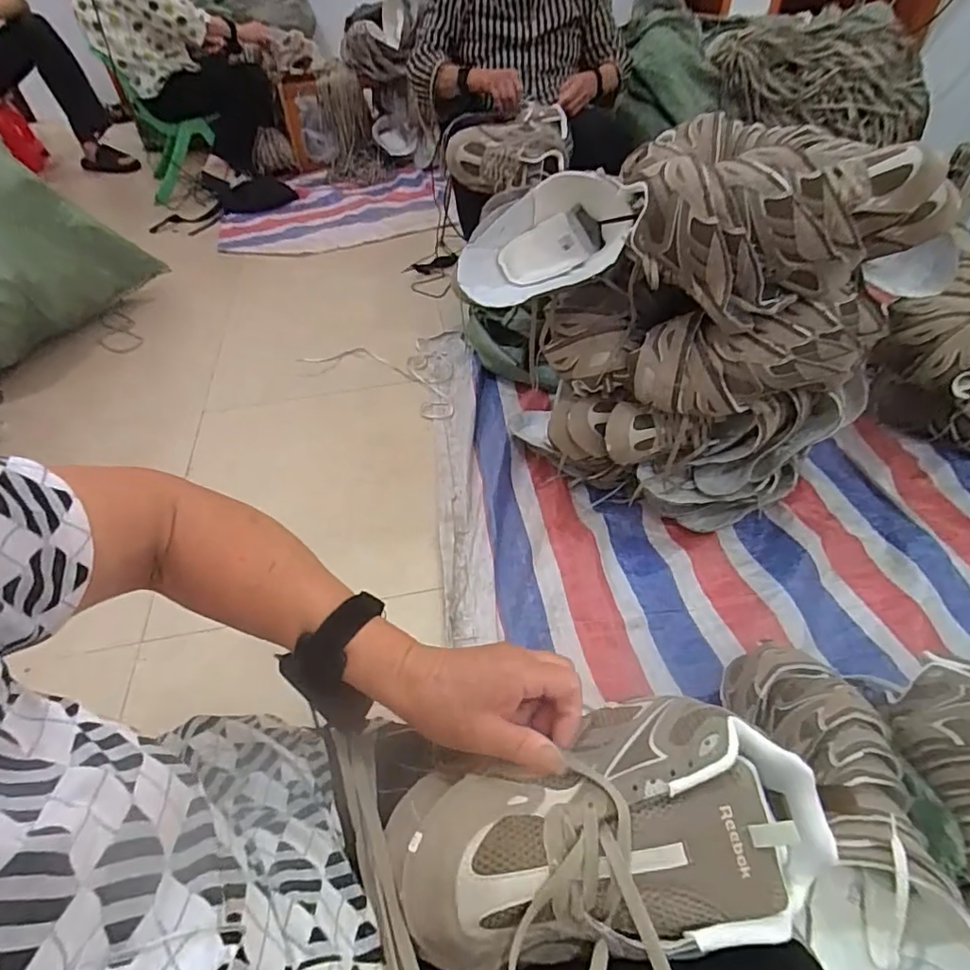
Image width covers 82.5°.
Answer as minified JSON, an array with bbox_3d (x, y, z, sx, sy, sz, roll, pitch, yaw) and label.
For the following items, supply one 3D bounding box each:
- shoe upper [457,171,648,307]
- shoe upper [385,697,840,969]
[{"bbox_3d":[0.084,-0.358,0.795,0.255,0.111,0.148,-11,47,-6],"label":"shoe upper"},{"bbox_3d":[0.073,0.201,0.328,0.247,0.070,0.126,-11,47,-3],"label":"shoe upper"}]

